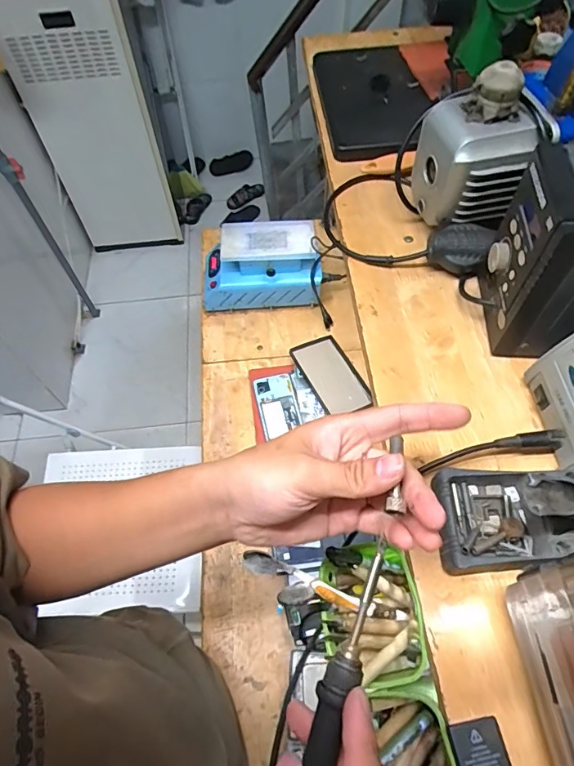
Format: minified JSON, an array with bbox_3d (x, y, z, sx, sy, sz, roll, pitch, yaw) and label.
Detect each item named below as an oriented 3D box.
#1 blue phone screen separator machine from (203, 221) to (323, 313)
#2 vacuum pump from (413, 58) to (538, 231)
[{"bbox_3d":[-0.058,-0.246,1.021,0.251,0.162,0.127,-4,59,0],"label":"blue phone screen separator machine"},{"bbox_3d":[0.188,-0.235,0.475,0.088,0.145,0.071,-3,59,1],"label":"vacuum pump"}]

